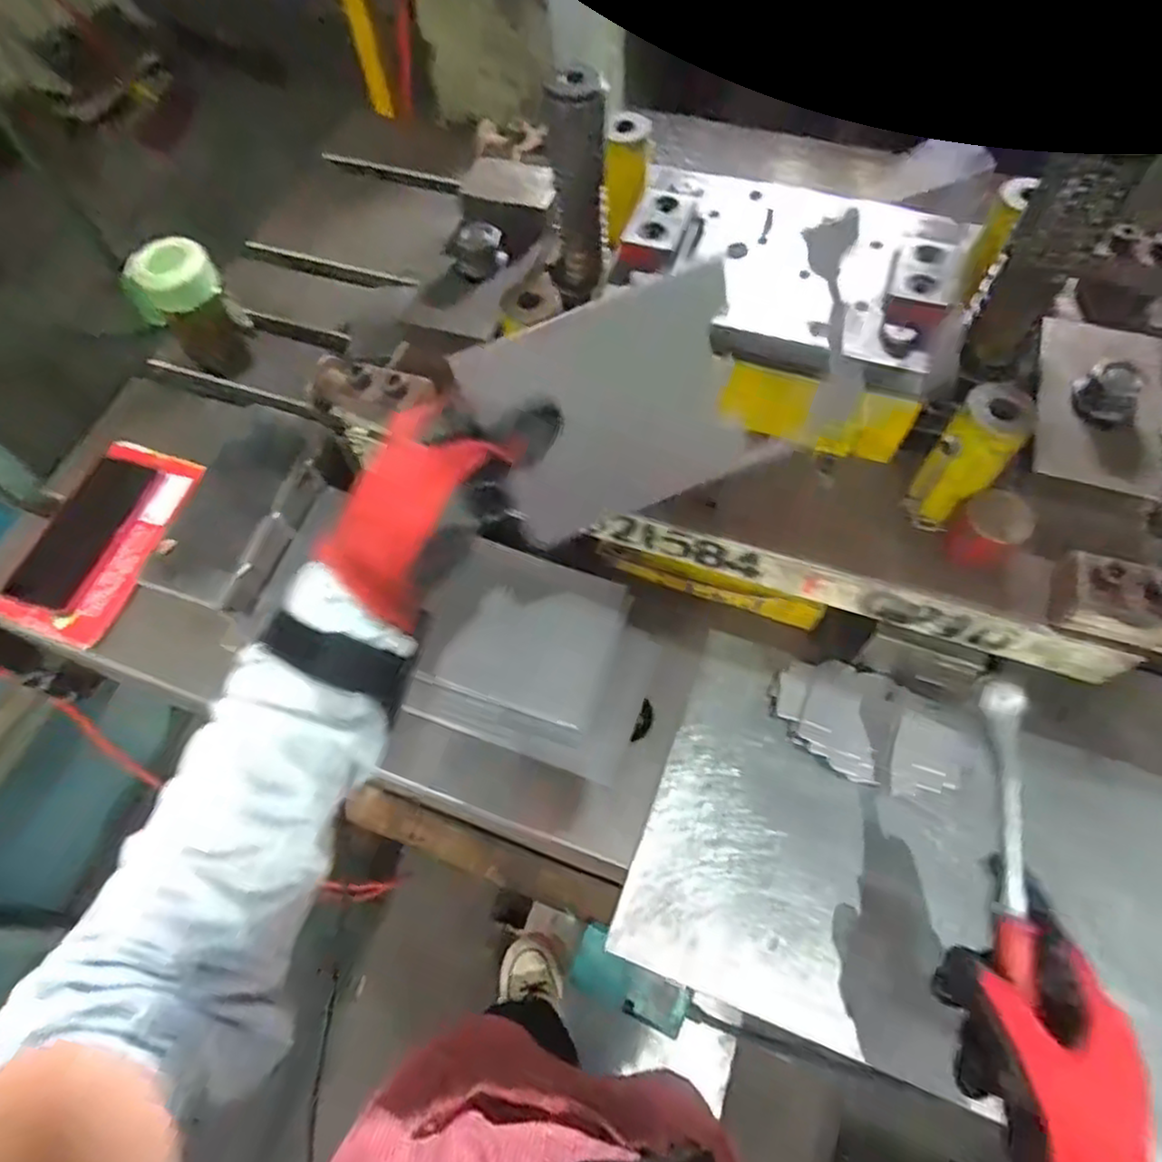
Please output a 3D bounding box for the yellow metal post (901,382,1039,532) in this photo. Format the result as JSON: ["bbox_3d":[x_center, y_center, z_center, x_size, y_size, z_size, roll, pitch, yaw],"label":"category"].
[{"bbox_3d":[0.241,-0.075,0.440,0.034,0.100,0.039,-23,64,-9],"label":"yellow metal post"}]

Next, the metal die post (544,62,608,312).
[{"bbox_3d":[0.002,-0.278,0.476,0.031,0.120,0.031,18,64,11],"label":"metal die post"}]

